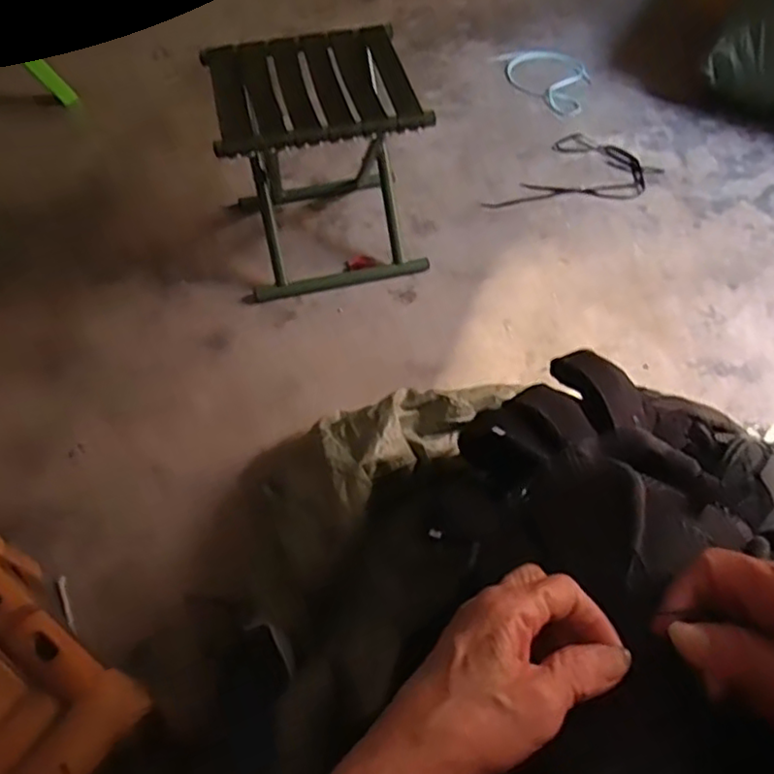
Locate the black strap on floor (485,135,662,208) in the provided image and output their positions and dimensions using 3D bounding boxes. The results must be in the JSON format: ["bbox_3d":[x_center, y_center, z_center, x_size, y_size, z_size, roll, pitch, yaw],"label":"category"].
[{"bbox_3d":[0.374,-0.394,1.254,0.213,0.005,0.308,33,63,21],"label":"black strap on floor"}]

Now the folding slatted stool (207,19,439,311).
[{"bbox_3d":[-0.112,-0.357,1.047,0.291,0.309,0.266,-14,57,-8],"label":"folding slatted stool"}]

